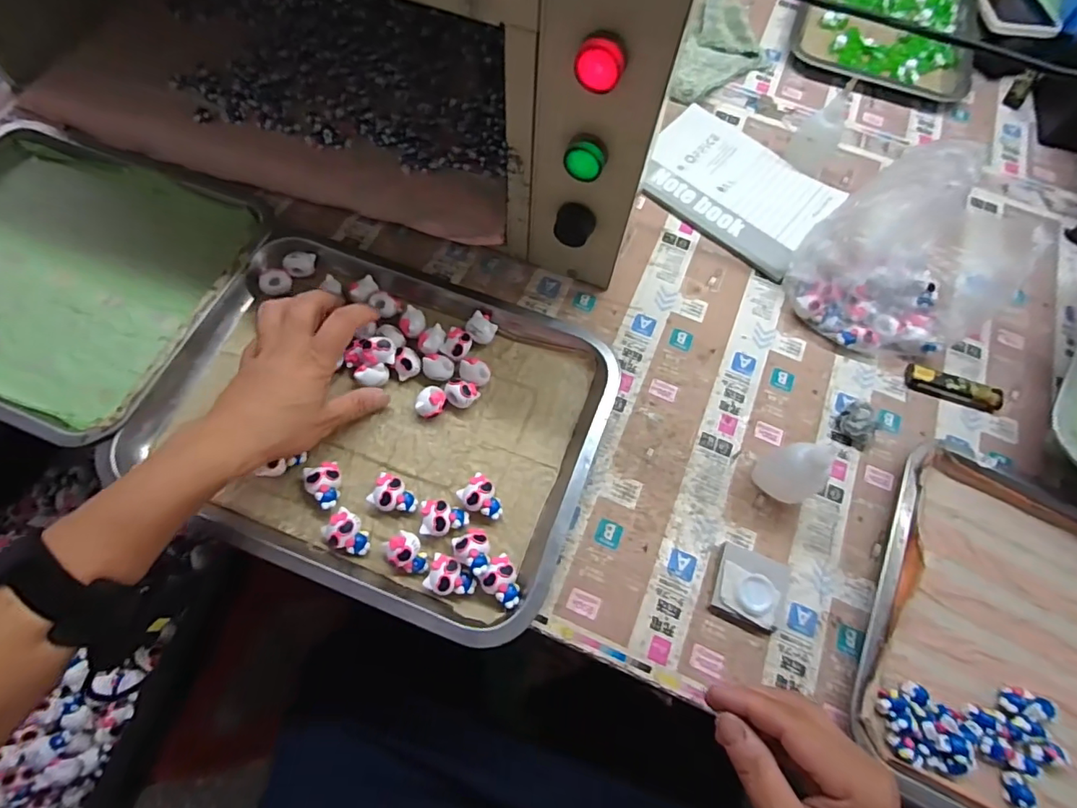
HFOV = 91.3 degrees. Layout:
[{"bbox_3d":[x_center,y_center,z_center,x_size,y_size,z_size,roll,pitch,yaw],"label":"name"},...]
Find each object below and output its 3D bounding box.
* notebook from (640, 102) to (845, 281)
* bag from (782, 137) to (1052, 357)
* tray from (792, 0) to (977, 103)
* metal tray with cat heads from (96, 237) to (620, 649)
[{"bbox_3d":[0.208,-0.236,0.553,0.193,0.010,0.150,38,71,12],"label":"notebook"},{"bbox_3d":[0.347,-0.143,0.477,0.161,0.111,0.197,40,70,12],"label":"bag"},{"bbox_3d":[0.447,-0.514,0.672,0.207,0.021,0.304,19,68,5],"label":"tray"},{"bbox_3d":[-0.123,0.004,0.421,0.334,0.041,0.259,21,73,6],"label":"metal tray with cat heads"}]

